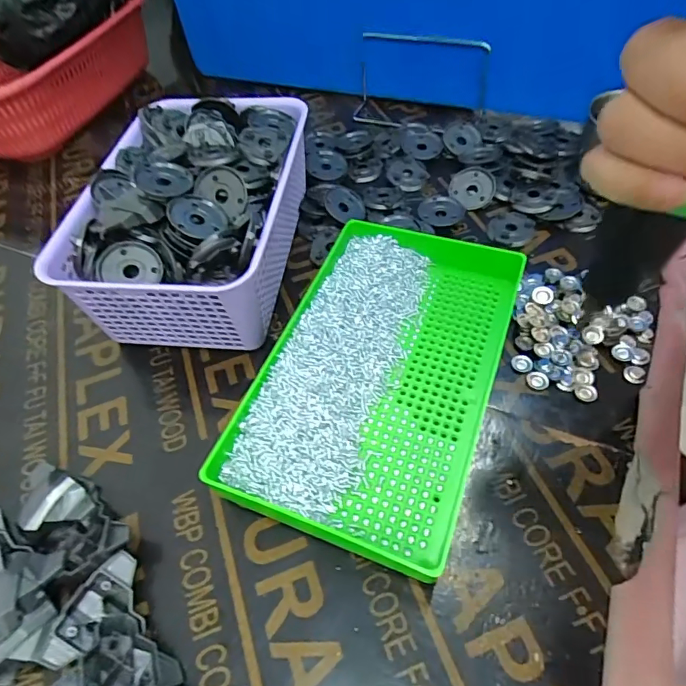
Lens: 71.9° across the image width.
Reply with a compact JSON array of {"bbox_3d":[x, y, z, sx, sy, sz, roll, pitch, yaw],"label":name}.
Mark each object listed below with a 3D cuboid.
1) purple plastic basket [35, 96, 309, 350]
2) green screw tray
[{"bbox_3d":[-0.121,-0.104,0.403,0.145,0.102,0.221,2,54,7],"label":"purple plastic basket"},{"bbox_3d":[0.029,0.016,0.338,0.150,0.040,0.249,16,57,17],"label":"green screw tray"}]

